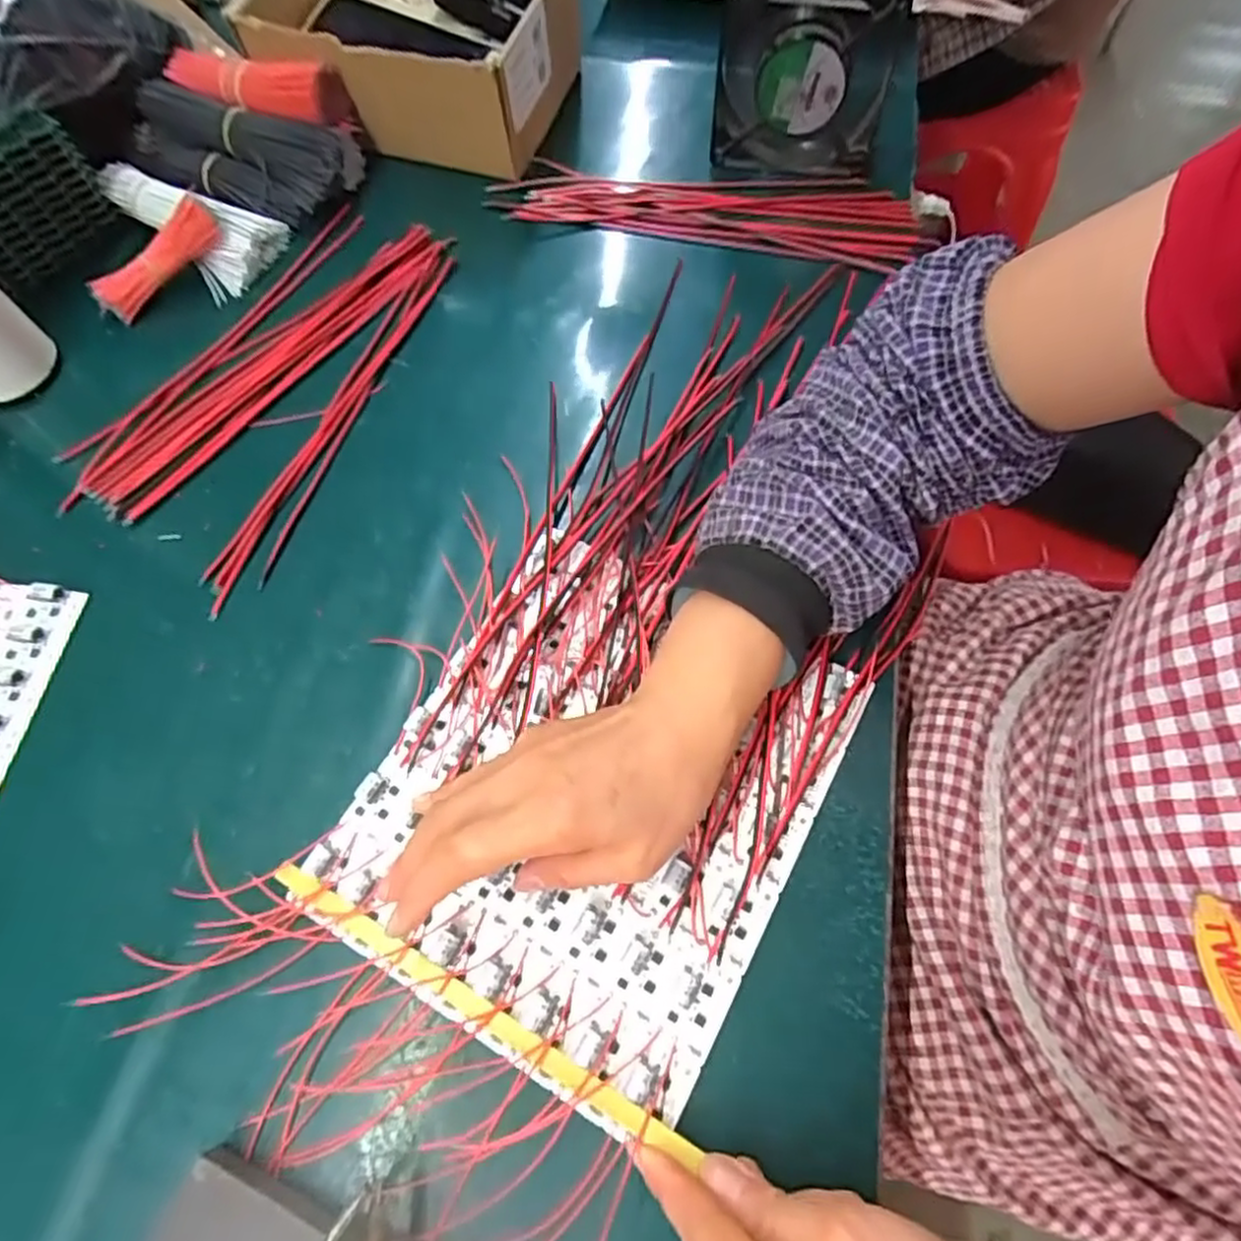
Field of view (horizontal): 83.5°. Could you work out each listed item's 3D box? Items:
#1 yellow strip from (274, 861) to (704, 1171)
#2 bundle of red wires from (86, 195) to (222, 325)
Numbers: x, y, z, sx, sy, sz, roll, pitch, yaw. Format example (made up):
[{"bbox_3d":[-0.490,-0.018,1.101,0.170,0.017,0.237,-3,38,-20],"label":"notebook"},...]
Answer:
[{"bbox_3d":[-0.067,0.167,0.305,0.220,0.007,0.010,25,67,17],"label":"yellow strip"},{"bbox_3d":[-0.325,-0.252,0.489,0.098,0.027,0.023,-39,68,4],"label":"bundle of red wires"}]

